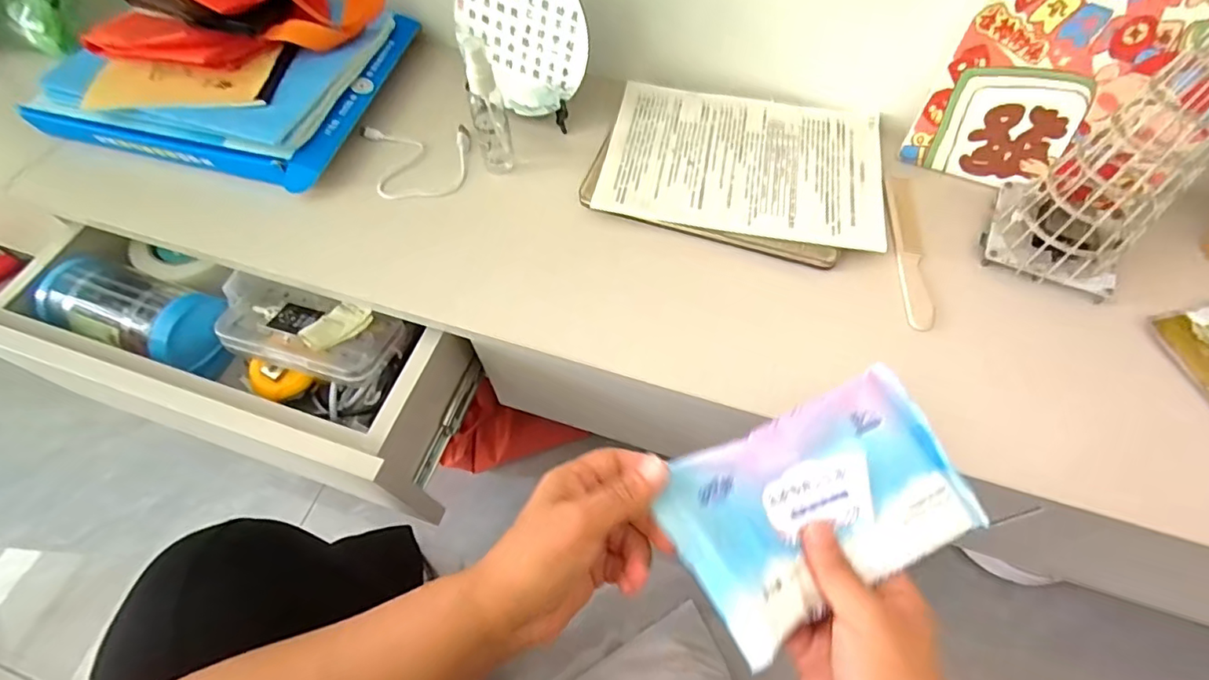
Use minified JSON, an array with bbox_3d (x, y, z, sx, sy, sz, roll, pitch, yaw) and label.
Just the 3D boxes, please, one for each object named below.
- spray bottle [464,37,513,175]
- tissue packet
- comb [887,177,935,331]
[{"bbox_3d":[-0.106,-0.213,0.499,0.029,0.116,0.030,-13,61,-6],"label":"spray bottle"},{"bbox_3d":[0.127,0.091,0.319,0.177,0.025,0.103,-24,63,-12],"label":"tissue packet"},{"bbox_3d":[0.273,-0.080,0.495,0.027,0.010,0.166,10,62,0],"label":"comb"}]

